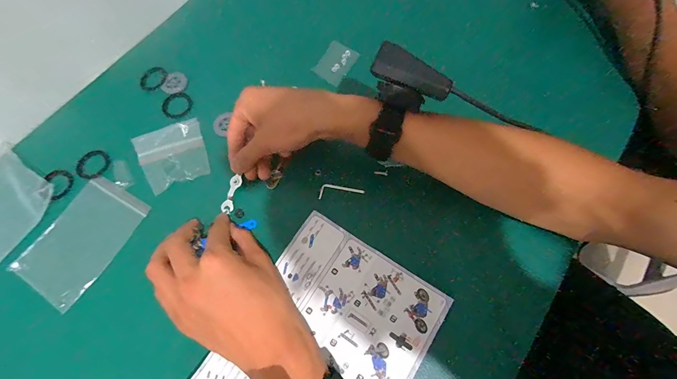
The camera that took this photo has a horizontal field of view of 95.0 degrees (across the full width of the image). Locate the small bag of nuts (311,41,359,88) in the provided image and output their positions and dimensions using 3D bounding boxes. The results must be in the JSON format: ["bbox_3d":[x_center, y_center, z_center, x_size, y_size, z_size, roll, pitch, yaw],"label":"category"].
[{"bbox_3d":[-0.004,-0.170,0.416,0.047,0.008,0.064,30,74,12],"label":"small bag of nuts"}]

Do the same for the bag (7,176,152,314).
[{"bbox_3d":[-0.283,0.054,0.345,0.088,0.008,0.126,27,71,12],"label":"bag"}]

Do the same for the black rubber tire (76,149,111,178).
[{"bbox_3d":[-0.299,-0.030,0.377,0.039,0.004,0.037,-1,71,2],"label":"black rubber tire"}]

